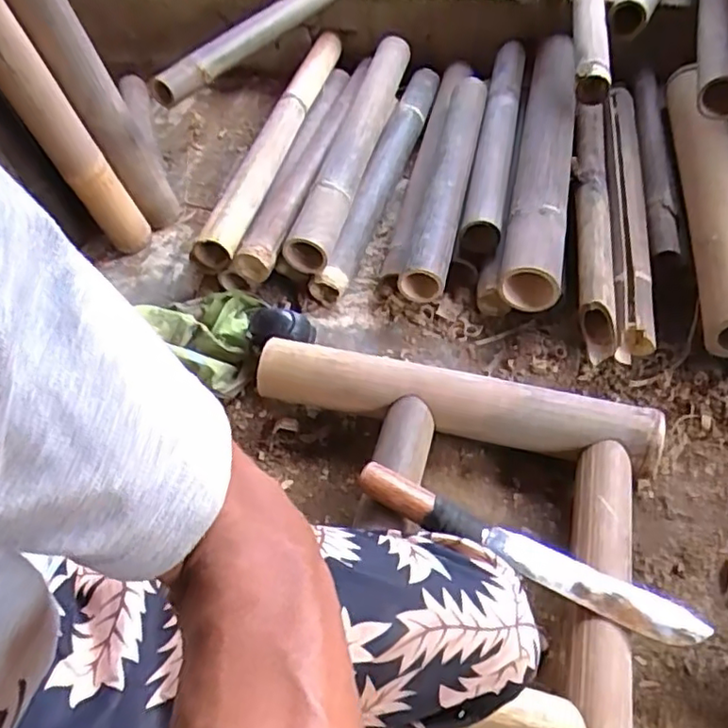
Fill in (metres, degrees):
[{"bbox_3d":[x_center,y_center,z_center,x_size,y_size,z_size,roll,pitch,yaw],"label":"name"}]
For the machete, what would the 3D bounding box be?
[{"bbox_3d":[0.153,0.183,0.615,0.348,0.042,0.043,19,55,20],"label":"machete"}]

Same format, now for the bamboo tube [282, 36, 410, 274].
[{"bbox_3d":[-0.015,-0.366,1.044,0.081,0.086,0.543,9,52,13],"label":"bamboo tube"}]

